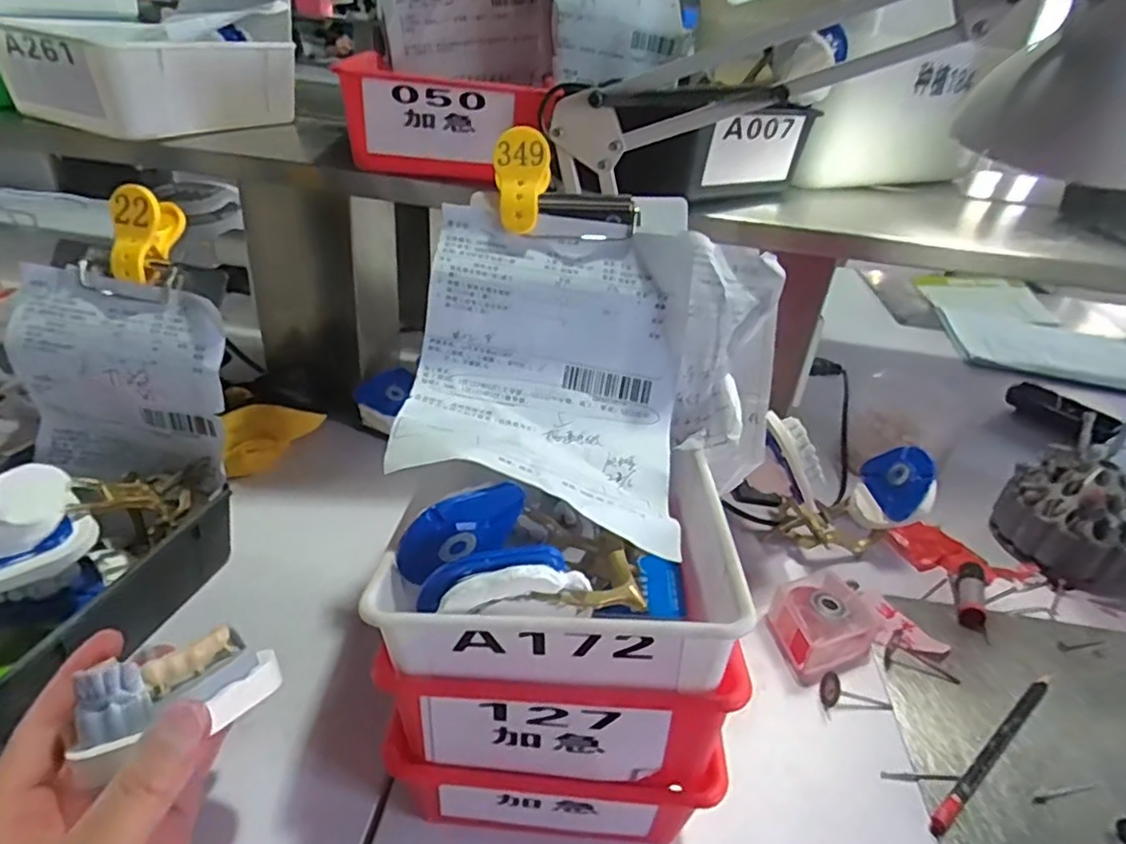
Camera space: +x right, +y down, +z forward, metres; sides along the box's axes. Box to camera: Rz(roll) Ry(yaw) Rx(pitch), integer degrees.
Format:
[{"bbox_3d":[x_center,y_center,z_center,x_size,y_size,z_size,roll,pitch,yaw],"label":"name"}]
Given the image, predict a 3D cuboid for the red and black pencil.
[{"bbox_3d":[0.262,0.193,0.385,0.159,0.009,0.009,-19,41,-34],"label":"red and black pencil"}]

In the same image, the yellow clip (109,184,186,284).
[{"bbox_3d":[-0.263,-0.116,0.404,0.030,0.056,0.027,7,6,-3],"label":"yellow clip"}]

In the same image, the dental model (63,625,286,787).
[{"bbox_3d":[-0.158,0.113,0.267,0.072,0.037,0.035,-10,71,-41],"label":"dental model"}]

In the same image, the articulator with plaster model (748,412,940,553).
[{"bbox_3d":[0.217,0.051,0.508,0.140,0.112,0.067,-1,34,-11],"label":"articulator with plaster model"}]

